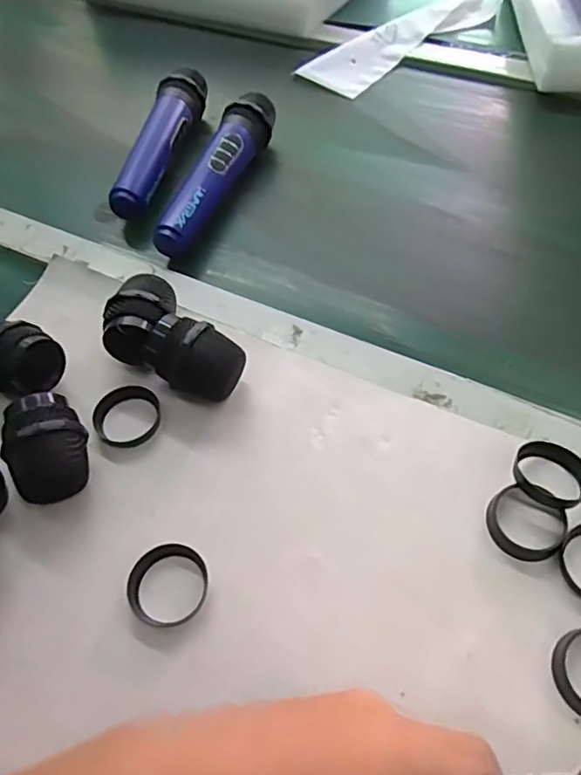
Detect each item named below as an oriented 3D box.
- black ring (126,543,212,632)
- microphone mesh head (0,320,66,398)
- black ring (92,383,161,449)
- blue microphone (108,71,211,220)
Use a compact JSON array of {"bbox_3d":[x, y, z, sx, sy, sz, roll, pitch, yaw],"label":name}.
[{"bbox_3d":[-0.068,0.110,0.328,0.044,0.008,0.045,-2,55,3],"label":"black ring"},{"bbox_3d":[-0.186,-0.018,0.396,0.058,0.051,0.045,22,59,19],"label":"microphone mesh head"},{"bbox_3d":[-0.110,0.019,0.394,0.046,0.010,0.044,-2,55,3],"label":"black ring"},{"bbox_3d":[-0.123,-0.238,0.551,0.038,0.034,0.192,10,56,11],"label":"blue microphone"}]

